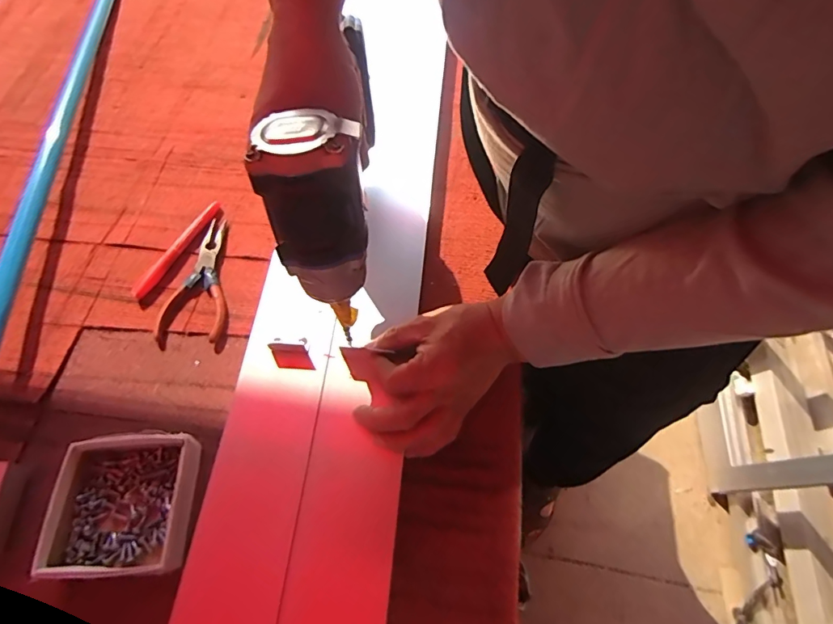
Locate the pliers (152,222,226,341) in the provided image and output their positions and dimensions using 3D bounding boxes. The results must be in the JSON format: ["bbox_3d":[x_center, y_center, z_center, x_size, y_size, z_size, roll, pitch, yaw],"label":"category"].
[{"bbox_3d":[-0.226,-0.040,0.487,0.066,0.010,0.147,0,61,4],"label":"pliers"}]

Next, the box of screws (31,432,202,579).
[{"bbox_3d":[-0.235,0.154,0.372,0.108,0.023,0.103,-3,61,2],"label":"box of screws"}]

